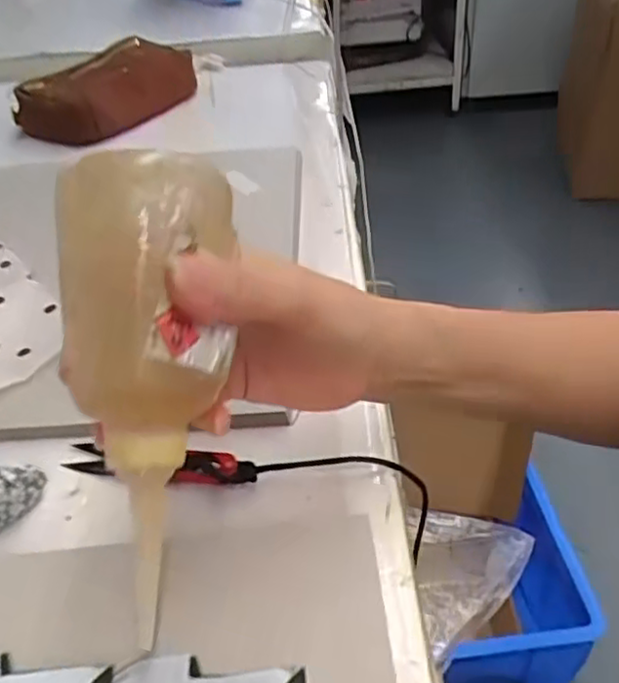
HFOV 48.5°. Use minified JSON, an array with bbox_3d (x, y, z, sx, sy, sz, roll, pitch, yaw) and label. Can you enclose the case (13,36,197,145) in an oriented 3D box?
[{"bbox_3d":[-0.233,-0.291,0.789,0.119,0.072,0.190,18,45,29],"label":"case"}]

